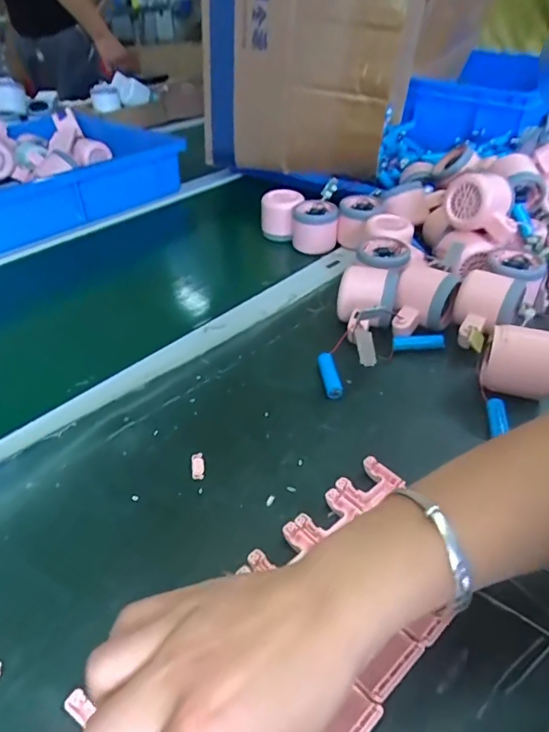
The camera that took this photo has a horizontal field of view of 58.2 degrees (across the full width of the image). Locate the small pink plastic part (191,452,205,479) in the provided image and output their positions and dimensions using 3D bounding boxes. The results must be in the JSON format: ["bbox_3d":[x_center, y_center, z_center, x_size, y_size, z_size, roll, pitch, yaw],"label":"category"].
[{"bbox_3d":[-0.058,0.075,0.374,0.010,0.004,0.024,-7,39,-6],"label":"small pink plastic part"}]

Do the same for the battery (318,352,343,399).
[{"bbox_3d":[0.051,0.008,0.446,0.015,0.013,0.052,-6,39,-6],"label":"battery"}]

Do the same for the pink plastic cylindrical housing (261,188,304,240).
[{"bbox_3d":[0.010,-0.202,0.669,0.054,0.059,0.051,-1,39,1],"label":"pink plastic cylindrical housing"}]

